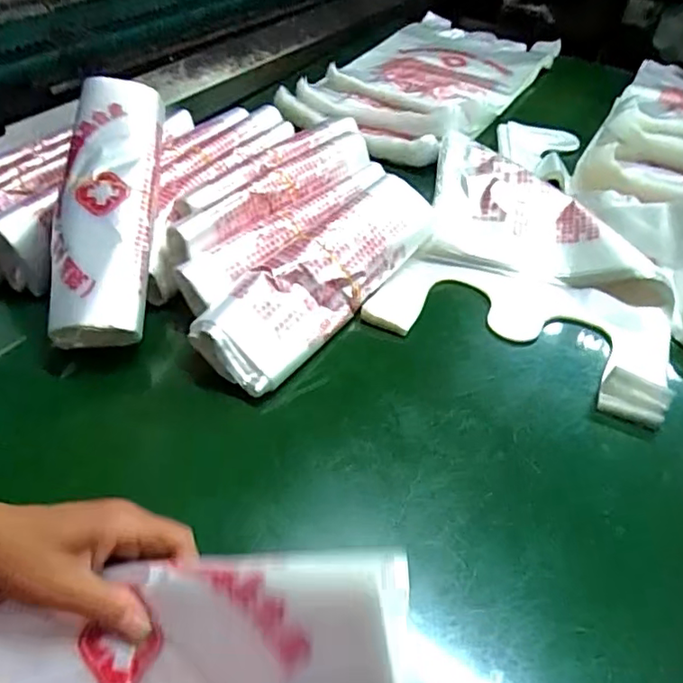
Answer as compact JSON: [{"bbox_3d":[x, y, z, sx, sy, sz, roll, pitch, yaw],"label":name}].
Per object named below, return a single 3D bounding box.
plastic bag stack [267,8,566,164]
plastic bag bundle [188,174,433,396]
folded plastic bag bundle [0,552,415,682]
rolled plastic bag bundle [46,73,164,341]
[{"bbox_3d":[0.166,-0.487,1.064,0.313,0.051,0.607,26,49,21],"label":"plastic bag stack"},{"bbox_3d":[-0.015,-0.067,0.619,0.101,0.045,0.313,50,58,-2],"label":"plastic bag bundle"},{"bbox_3d":[-0.108,0.167,0.308,0.296,0.056,0.080,-11,44,14],"label":"folded plastic bag bundle"},{"bbox_3d":[-0.237,-0.143,0.600,0.091,0.056,0.302,-3,66,-1],"label":"rolled plastic bag bundle"}]

